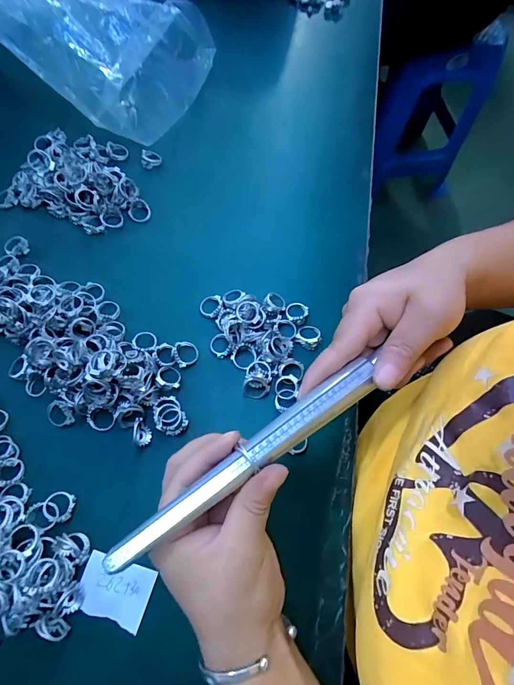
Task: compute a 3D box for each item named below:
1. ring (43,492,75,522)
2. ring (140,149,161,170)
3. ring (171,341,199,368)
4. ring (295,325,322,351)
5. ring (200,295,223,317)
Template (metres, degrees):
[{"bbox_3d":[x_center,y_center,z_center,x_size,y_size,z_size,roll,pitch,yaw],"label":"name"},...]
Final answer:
[{"bbox_3d":[-0.152,0.126,0.284,0.022,0.008,0.021,1,68,-2],"label":"ring"},{"bbox_3d":[-0.120,-0.207,0.419,0.022,0.010,0.019,-4,68,-4],"label":"ring"},{"bbox_3d":[-0.065,0.009,0.334,0.022,0.010,0.022,1,68,-2],"label":"ring"},{"bbox_3d":[0.049,-0.006,0.345,0.023,0.010,0.022,1,68,-2],"label":"ring"},{"bbox_3d":[-0.045,-0.035,0.355,0.021,0.008,0.023,1,68,-2],"label":"ring"}]

